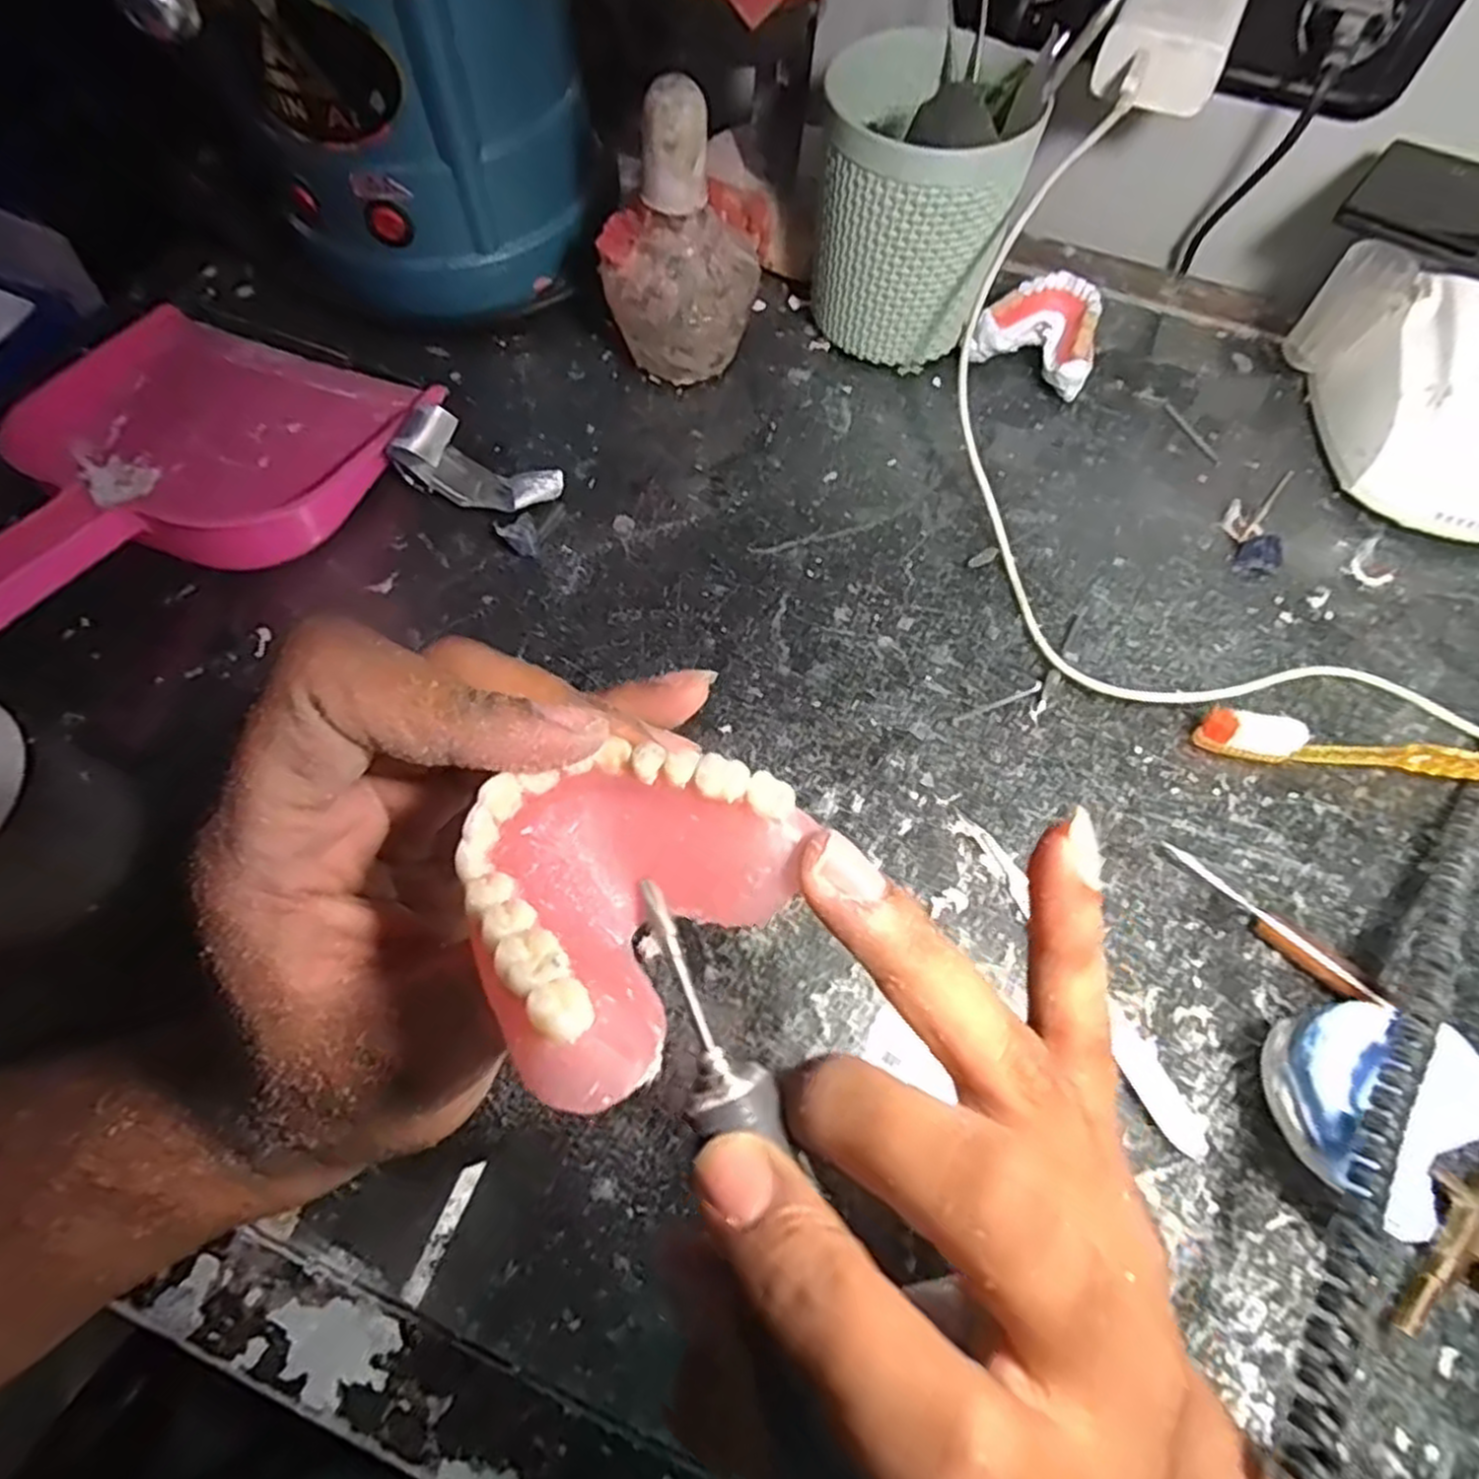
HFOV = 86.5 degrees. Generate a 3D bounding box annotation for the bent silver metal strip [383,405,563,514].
[{"bbox_3d":[-0.121,-0.126,0.363,0.071,0.028,0.031,23,66,9],"label":"bent silver metal strip"}]

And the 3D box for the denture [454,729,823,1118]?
[{"bbox_3d":[-0.021,0.023,0.134,0.050,0.027,0.059,37,69,14],"label":"denture"}]

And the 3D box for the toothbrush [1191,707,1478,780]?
[{"bbox_3d":[0.279,0.013,0.314,0.184,0.019,0.015,10,65,3],"label":"toothbrush"}]

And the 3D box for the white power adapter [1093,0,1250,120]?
[{"bbox_3d":[0.197,-0.321,0.354,0.050,0.033,0.077,23,67,9],"label":"white power adapter"}]

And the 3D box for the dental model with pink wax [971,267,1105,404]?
[{"bbox_3d":[0.154,-0.207,0.406,0.059,0.035,0.056,25,67,10],"label":"dental model with pink wax"}]

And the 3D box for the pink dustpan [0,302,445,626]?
[{"bbox_3d":[-0.260,-0.118,0.347,0.161,0.047,0.208,18,66,7],"label":"pink dustpan"}]

